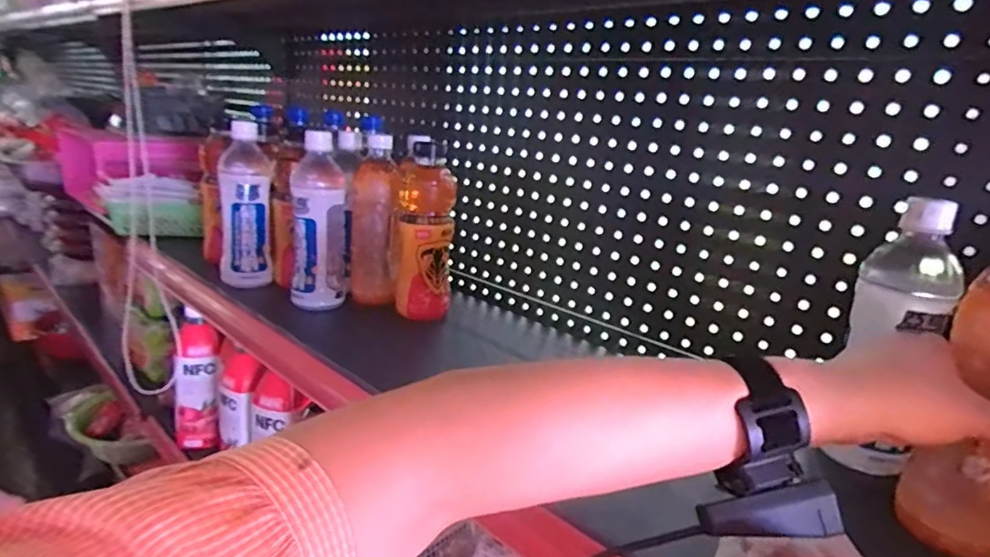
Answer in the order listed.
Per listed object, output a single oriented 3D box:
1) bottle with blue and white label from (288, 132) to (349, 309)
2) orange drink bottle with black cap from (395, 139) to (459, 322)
[{"bbox_3d":[-0.218,-0.070,0.670,0.059,0.208,0.057,3,18,-3],"label":"bottle with blue and white label"},{"bbox_3d":[-0.086,-0.055,0.663,0.068,0.210,0.068,2,18,-8],"label":"orange drink bottle with black cap"}]

